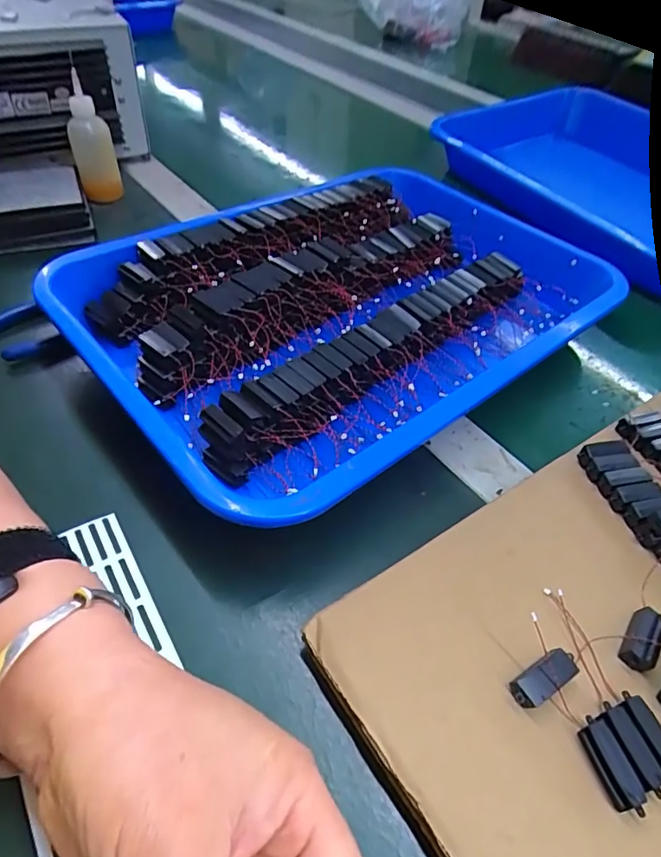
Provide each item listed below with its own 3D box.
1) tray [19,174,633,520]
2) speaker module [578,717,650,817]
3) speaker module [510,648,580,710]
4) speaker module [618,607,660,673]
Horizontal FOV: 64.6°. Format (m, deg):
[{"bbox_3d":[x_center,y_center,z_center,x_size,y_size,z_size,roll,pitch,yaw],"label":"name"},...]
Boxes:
[{"bbox_3d":[0.021,-0.095,0.378,0.370,0.047,0.259,-32,57,-28],"label":"tray"},{"bbox_3d":[0.105,0.125,0.195,0.011,0.009,0.031,-13,50,-15],"label":"speaker module"},{"bbox_3d":[0.089,0.103,0.216,0.031,0.008,0.013,-24,54,-23],"label":"speaker module"},{"bbox_3d":[0.138,0.092,0.231,0.014,0.006,0.029,28,52,20],"label":"speaker module"}]

